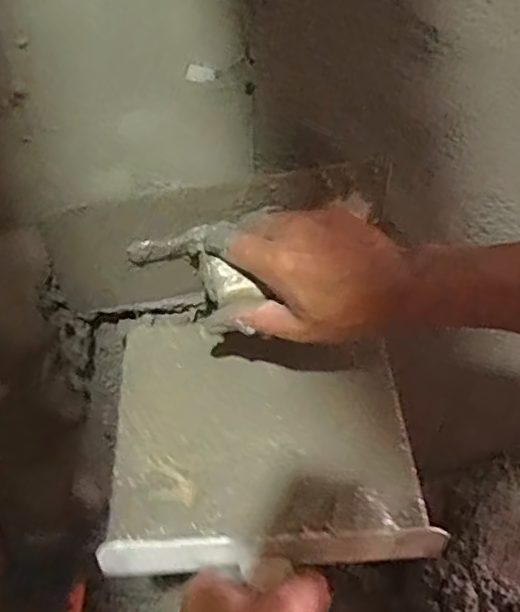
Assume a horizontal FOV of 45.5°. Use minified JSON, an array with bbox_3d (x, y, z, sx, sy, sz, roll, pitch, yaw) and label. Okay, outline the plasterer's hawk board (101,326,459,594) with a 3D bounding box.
[{"bbox_3d":[0.002,0.095,0.455,0.212,0.052,0.208,-3,32,0],"label":"plasterer's hawk board"}]

